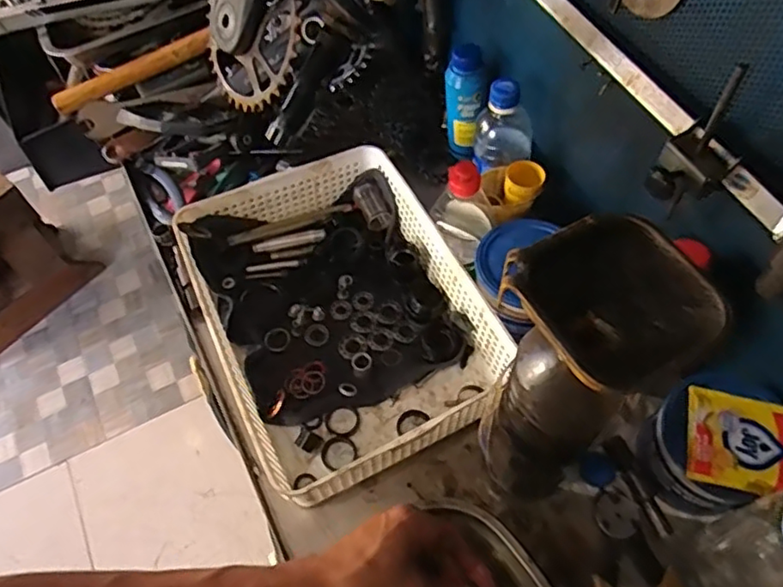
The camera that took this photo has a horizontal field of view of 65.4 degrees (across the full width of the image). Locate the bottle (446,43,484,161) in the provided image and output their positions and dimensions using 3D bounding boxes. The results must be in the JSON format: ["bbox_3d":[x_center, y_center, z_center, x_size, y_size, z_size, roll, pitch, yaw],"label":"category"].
[{"bbox_3d":[0.084,-0.220,0.711,0.043,0.136,0.038,-1,59,2],"label":"bottle"}]

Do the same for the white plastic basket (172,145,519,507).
[{"bbox_3d":[-0.058,0.018,0.629,0.262,0.075,0.328,-24,61,-12],"label":"white plastic basket"}]

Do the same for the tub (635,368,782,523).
[{"bbox_3d":[0.278,0.133,0.532,0.105,0.105,0.103,-1,58,1],"label":"tub"}]

